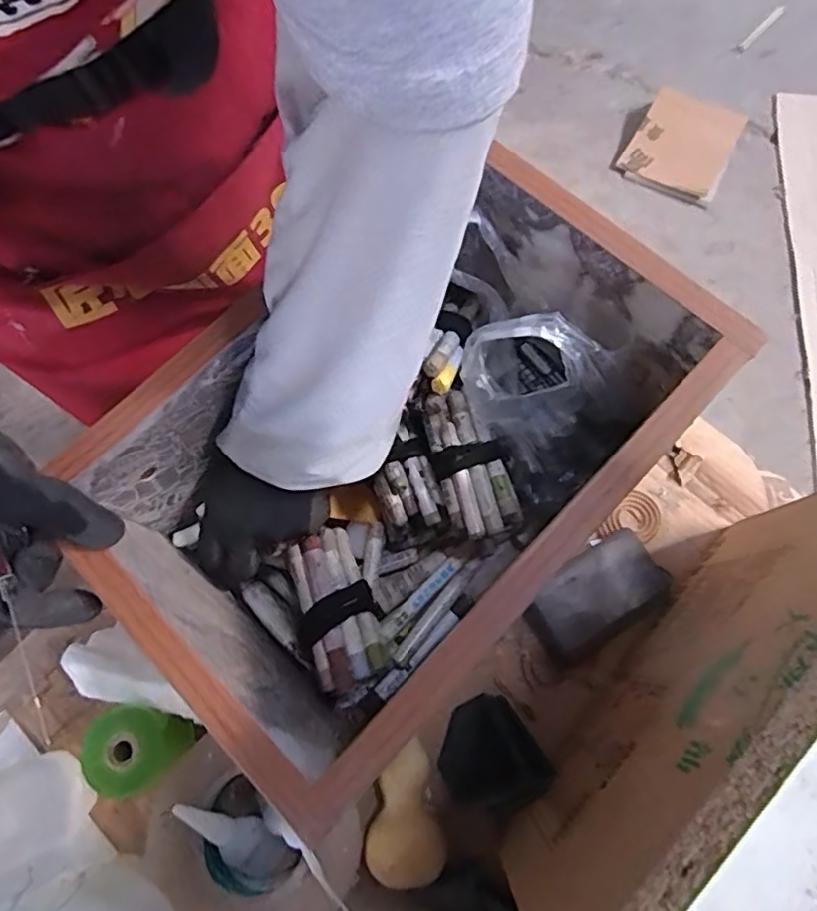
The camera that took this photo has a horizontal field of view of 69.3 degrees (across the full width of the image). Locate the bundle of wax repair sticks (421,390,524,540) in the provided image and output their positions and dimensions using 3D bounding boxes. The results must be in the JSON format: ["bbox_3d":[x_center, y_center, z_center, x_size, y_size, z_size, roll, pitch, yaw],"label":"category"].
[{"bbox_3d":[0.044,0.006,0.432,0.048,0.032,0.107,-17,72,-5],"label":"bundle of wax repair sticks"}]

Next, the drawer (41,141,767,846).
[{"bbox_3d":[-0.004,0.008,0.399,0.225,0.182,0.341,43,77,14],"label":"drawer"}]

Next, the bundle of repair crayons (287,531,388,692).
[{"bbox_3d":[-0.054,0.107,0.414,0.055,0.028,0.103,-25,73,-7],"label":"bundle of repair crayons"}]

